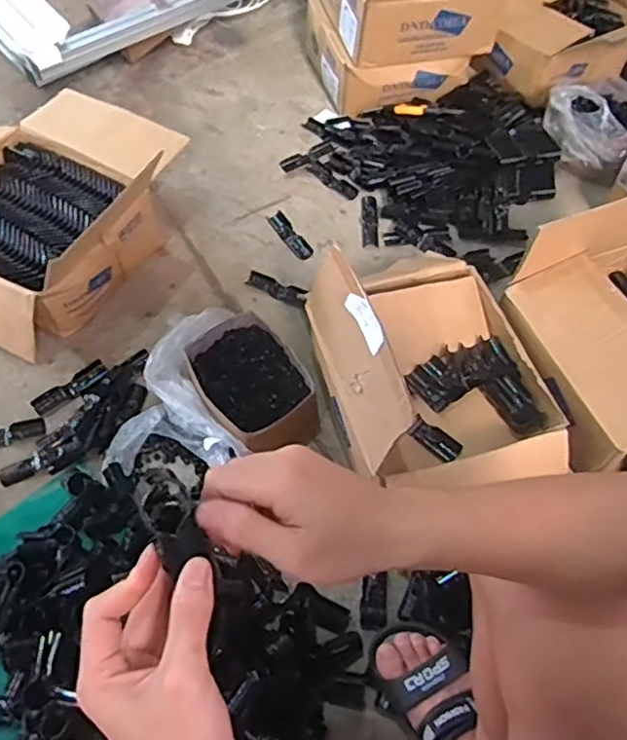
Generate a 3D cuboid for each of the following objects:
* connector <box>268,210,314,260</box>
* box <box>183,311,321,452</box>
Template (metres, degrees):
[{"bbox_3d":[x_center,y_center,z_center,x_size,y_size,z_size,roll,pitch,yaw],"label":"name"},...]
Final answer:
[{"bbox_3d":[-0.043,-0.260,1.238,0.034,0.014,0.127,-29,64,-17],"label":"connector"},{"bbox_3d":[-0.096,0.029,1.016,0.159,0.084,0.221,-32,65,-18],"label":"box"}]

